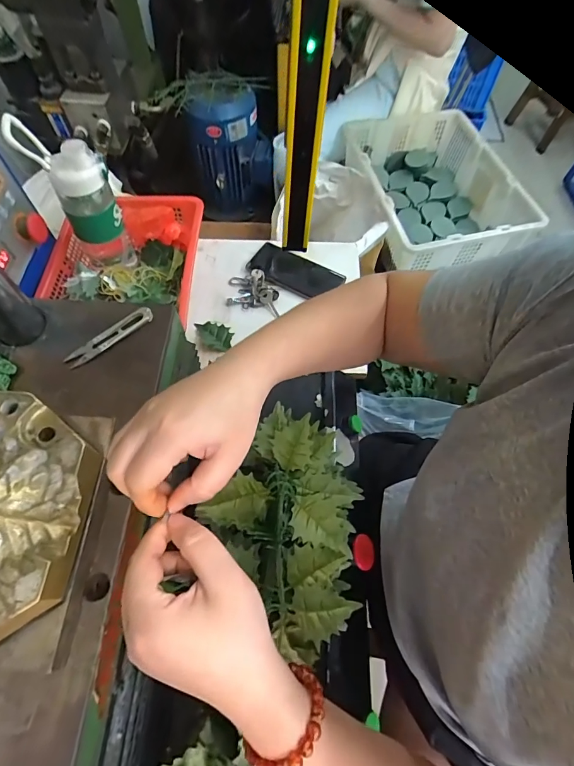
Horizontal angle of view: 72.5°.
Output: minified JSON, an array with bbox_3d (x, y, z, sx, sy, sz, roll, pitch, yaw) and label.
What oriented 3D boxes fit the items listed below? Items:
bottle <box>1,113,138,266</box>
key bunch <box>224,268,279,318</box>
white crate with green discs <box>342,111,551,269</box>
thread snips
[{"bbox_3d":[-0.305,-0.266,0.596,0.094,0.226,0.074,-26,67,-14],"label":"bottle"},{"bbox_3d":[-0.058,-0.153,0.656,0.082,0.019,0.082,-3,63,-4],"label":"key bunch"},{"bbox_3d":[0.349,-0.465,0.957,0.331,0.150,0.422,-15,65,-9],"label":"white crate with green discs"},{"bbox_3d":[-0.195,-0.053,0.429,0.101,0.010,0.023,-41,71,-20],"label":"thread snips"}]

